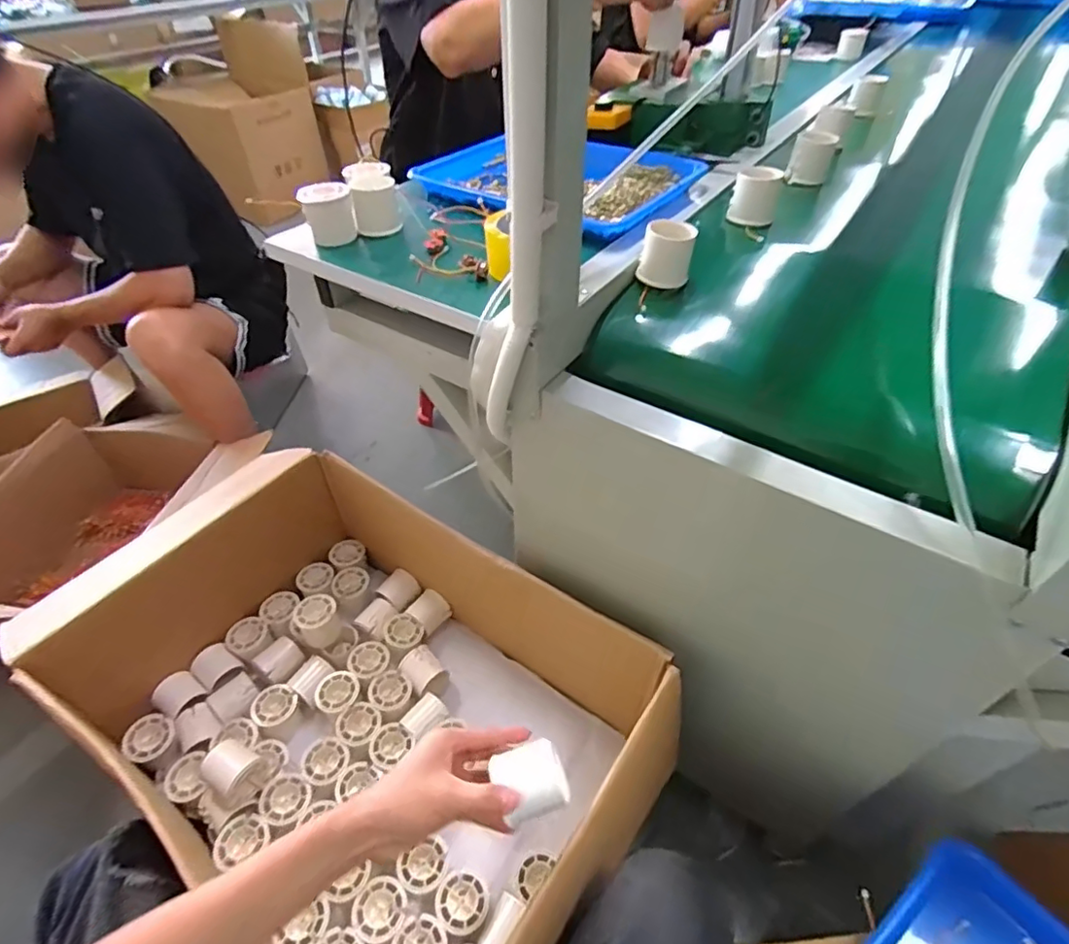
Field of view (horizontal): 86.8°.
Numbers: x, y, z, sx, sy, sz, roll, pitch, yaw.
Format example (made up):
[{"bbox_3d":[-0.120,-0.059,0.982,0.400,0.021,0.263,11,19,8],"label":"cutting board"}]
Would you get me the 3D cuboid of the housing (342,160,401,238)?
[{"bbox_3d":[-0.192,-0.325,0.676,0.055,0.056,0.072,-14,47,-13],"label":"housing"}]

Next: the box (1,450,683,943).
[{"bbox_3d":[-0.202,0.297,0.684,0.574,0.258,0.412,27,52,25],"label":"box"}]

